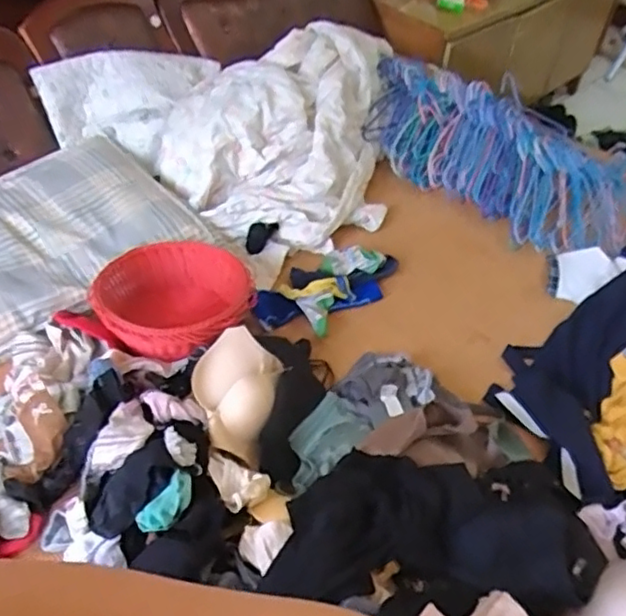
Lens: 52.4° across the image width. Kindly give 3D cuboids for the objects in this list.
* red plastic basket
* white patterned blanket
[{"bbox_3d":[-0.252,-0.001,1.187,0.277,0.140,0.273,-11,48,-15],"label":"red plastic basket"},{"bbox_3d":[-0.092,-0.452,1.480,0.810,0.185,0.656,-32,55,-30],"label":"white patterned blanket"}]

